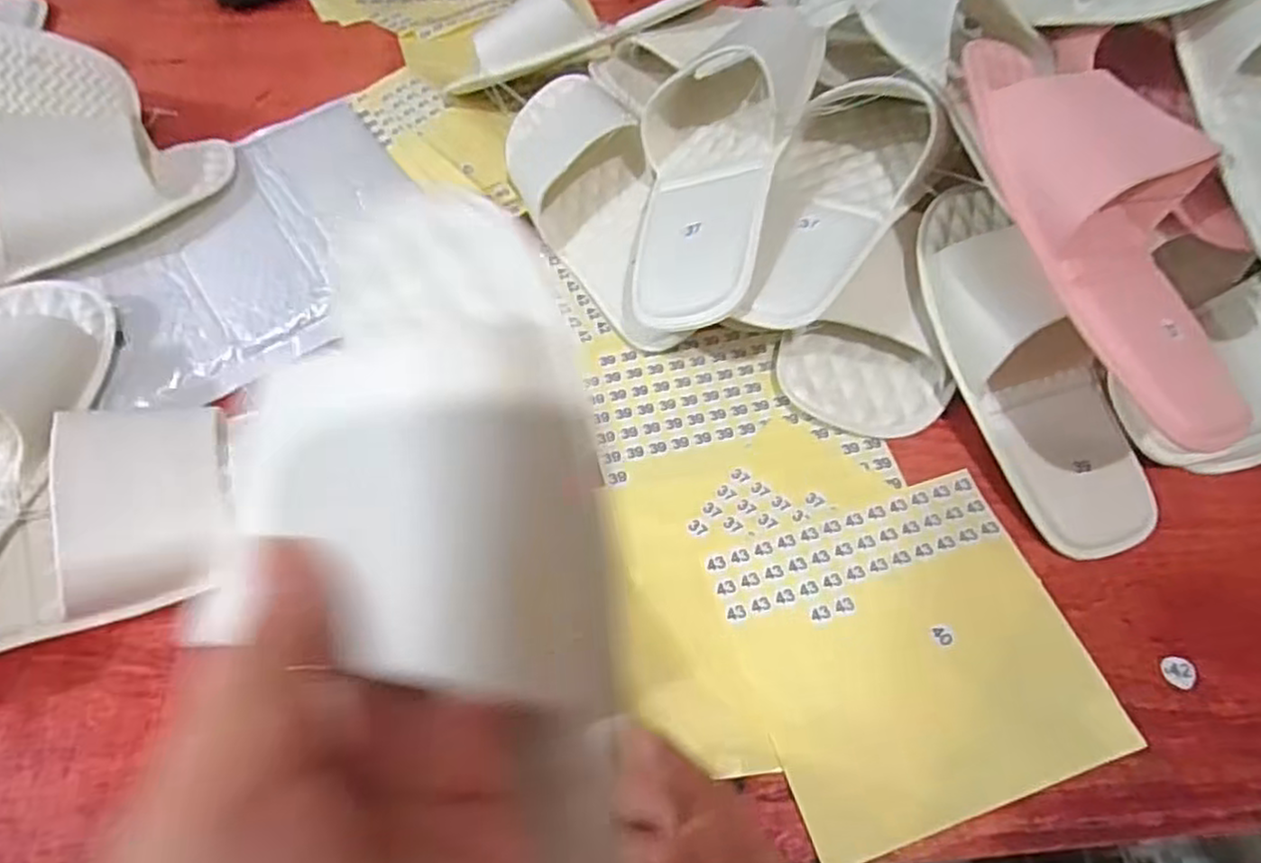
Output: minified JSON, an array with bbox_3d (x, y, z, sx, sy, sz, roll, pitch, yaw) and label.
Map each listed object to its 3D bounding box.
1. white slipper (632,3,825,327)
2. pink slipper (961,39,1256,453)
[{"bbox_3d":[0.048,-0.173,0.436,0.102,0.047,0.213,4,70,38],"label":"white slipper"},{"bbox_3d":[0.243,-0.106,0.364,0.106,0.058,0.237,-15,78,-12],"label":"pink slipper"}]

